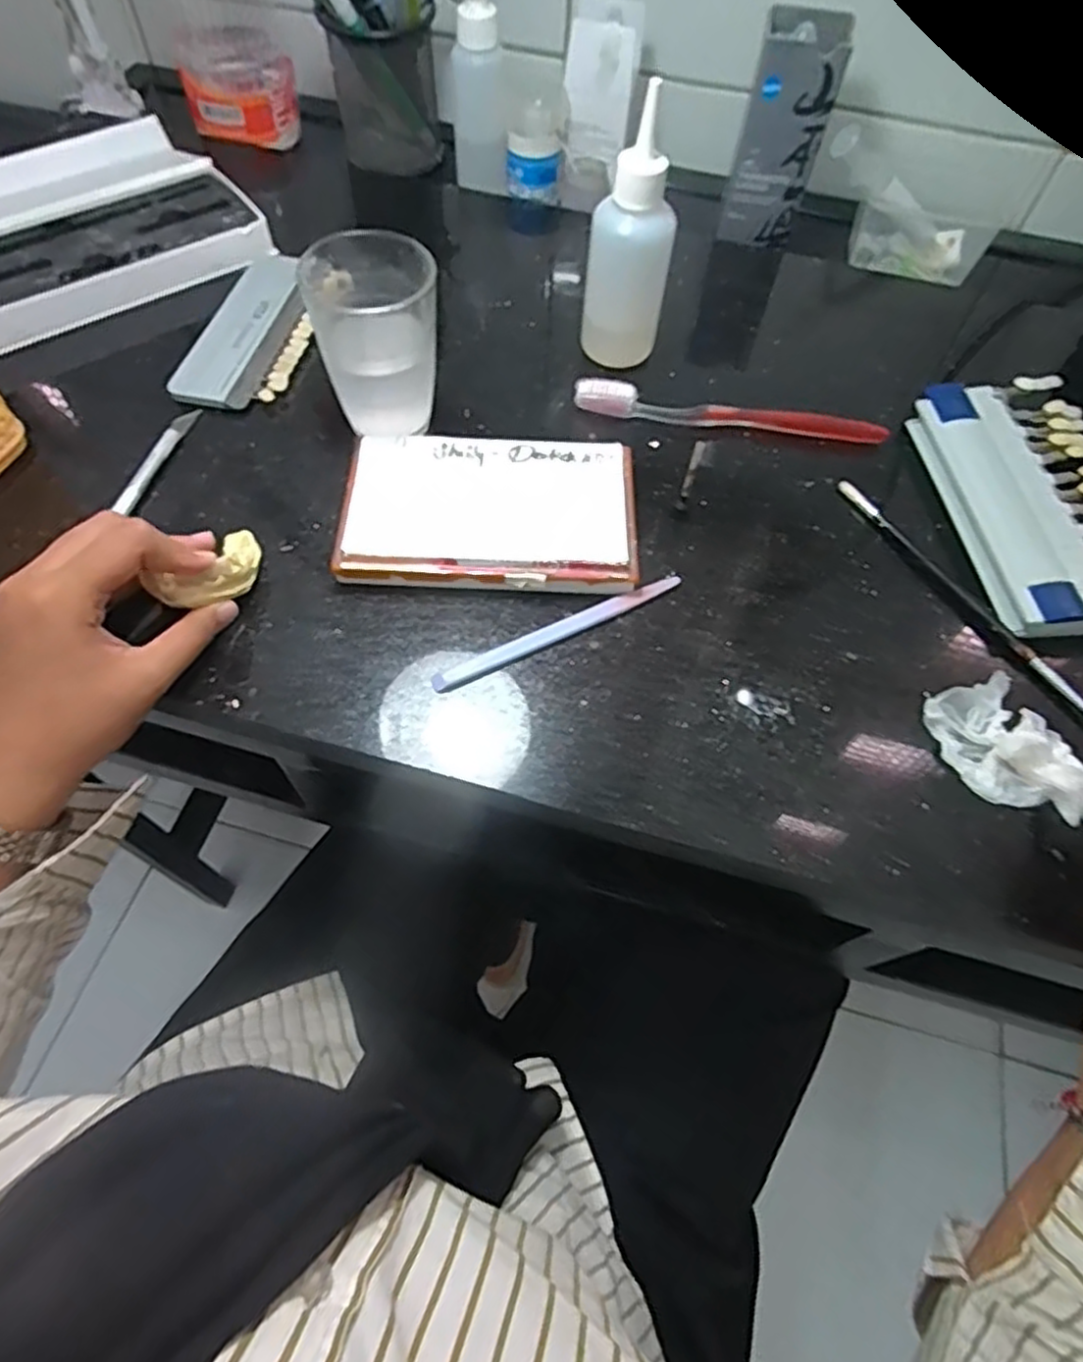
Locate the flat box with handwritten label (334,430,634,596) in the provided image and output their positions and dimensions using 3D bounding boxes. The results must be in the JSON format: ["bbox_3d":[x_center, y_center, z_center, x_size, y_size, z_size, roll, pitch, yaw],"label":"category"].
[{"bbox_3d":[-0.027,-0.090,0.392,0.153,0.024,0.092,1,59,0],"label":"flat box with handwritten label"}]

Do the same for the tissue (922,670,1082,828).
[{"bbox_3d":[0.222,0.035,0.339,0.053,0.018,0.079,-17,60,-11],"label":"tissue"}]

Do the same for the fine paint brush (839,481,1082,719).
[{"bbox_3d":[0.227,-0.046,0.387,0.012,0.005,0.185,-26,63,-16],"label":"fine paint brush"}]

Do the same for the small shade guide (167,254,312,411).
[{"bbox_3d":[-0.183,-0.224,0.468,0.066,0.015,0.141,9,59,5],"label":"small shade guide"}]

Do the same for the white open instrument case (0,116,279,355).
[{"bbox_3d":[-0.331,-0.323,0.506,0.212,0.027,0.201,-34,65,-20],"label":"white open instrument case"}]

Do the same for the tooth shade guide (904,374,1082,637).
[{"bbox_3d":[0.283,-0.104,0.414,0.093,0.026,0.174,-7,59,-5],"label":"tooth shade guide"}]

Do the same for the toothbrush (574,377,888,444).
[{"bbox_3d":[0.117,-0.165,0.447,0.190,0.012,0.018,7,59,3],"label":"toothbrush"}]

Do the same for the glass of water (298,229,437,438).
[{"bbox_3d":[-0.090,-0.187,0.395,0.063,0.081,0.060,-12,60,-8],"label":"glass of water"}]

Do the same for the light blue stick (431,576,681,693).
[{"bbox_3d":[0.010,-0.026,0.366,0.138,0.005,0.010,-25,62,-15],"label":"light blue stick"}]

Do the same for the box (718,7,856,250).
[{"bbox_3d":[0.169,-0.384,0.524,0.056,0.141,0.047,10,59,5],"label":"box"}]

